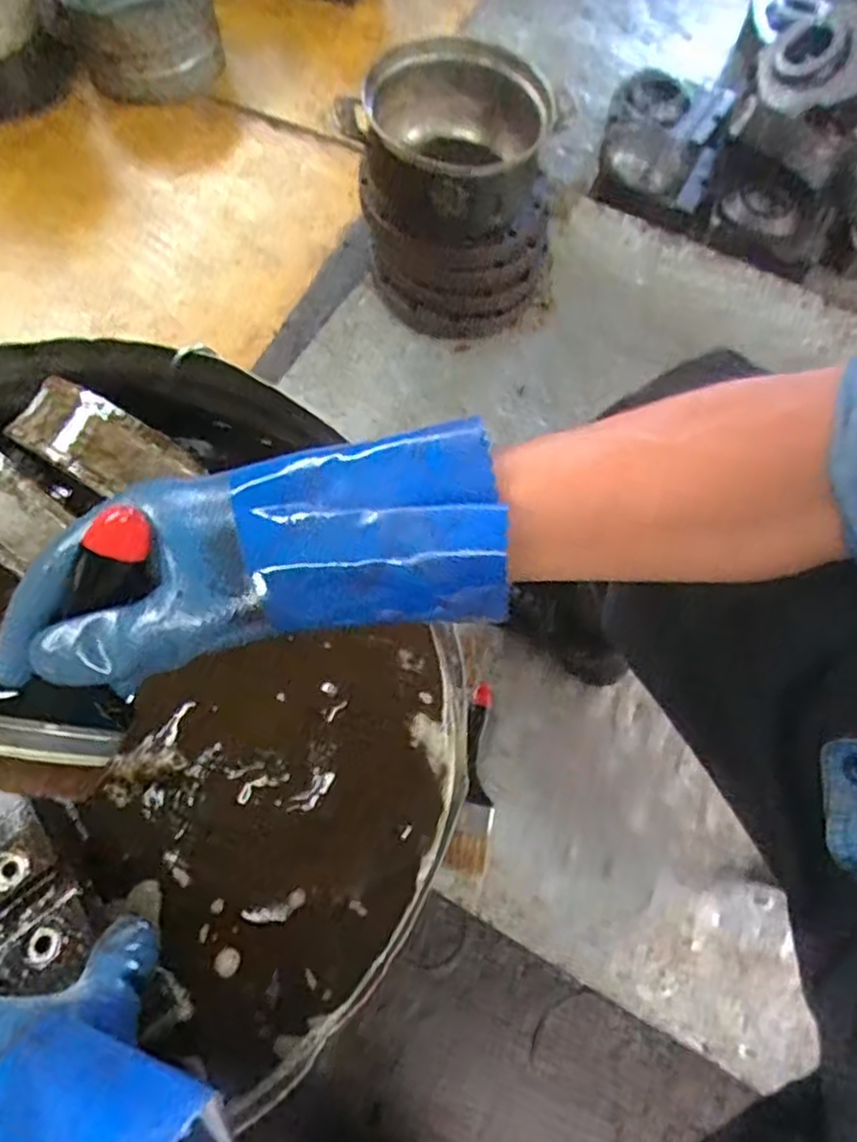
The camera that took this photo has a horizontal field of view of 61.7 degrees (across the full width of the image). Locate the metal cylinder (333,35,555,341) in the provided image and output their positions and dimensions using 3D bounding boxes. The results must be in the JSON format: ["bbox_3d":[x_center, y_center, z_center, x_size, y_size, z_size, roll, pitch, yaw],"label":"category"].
[{"bbox_3d":[0.042,-0.546,1.063,0.286,0.307,0.271,12,66,3],"label":"metal cylinder"}]

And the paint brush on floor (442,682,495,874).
[{"bbox_3d":[0.058,0.232,0.820,0.045,0.019,0.206,11,66,3],"label":"paint brush on floor"}]

